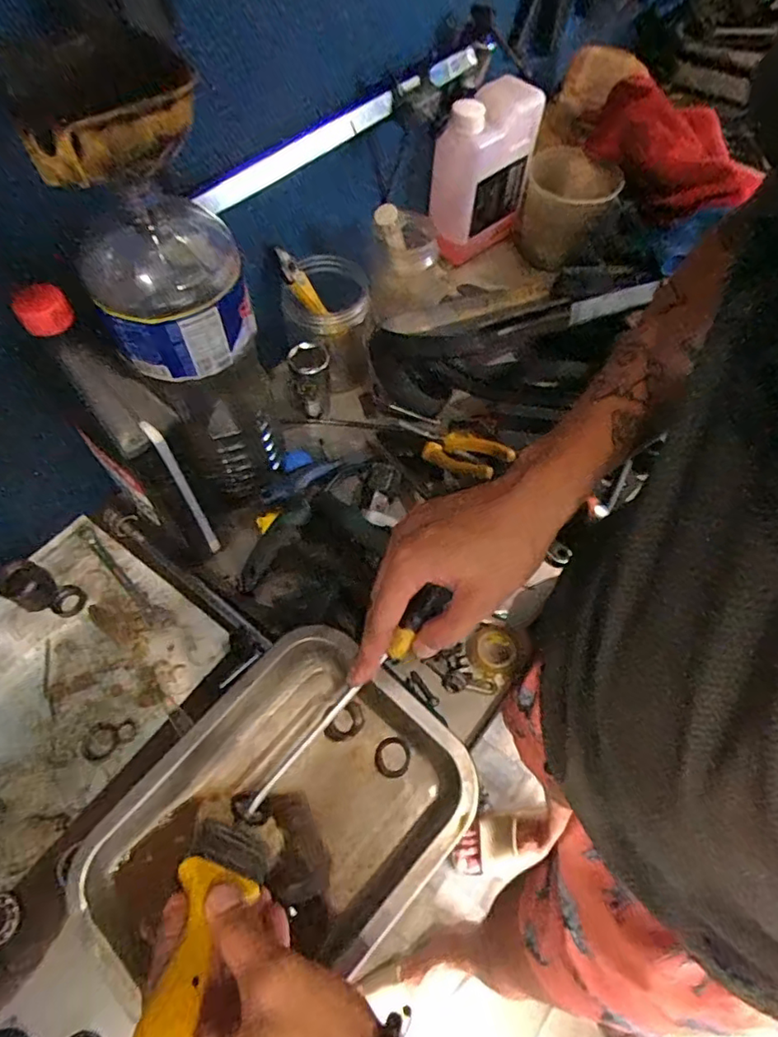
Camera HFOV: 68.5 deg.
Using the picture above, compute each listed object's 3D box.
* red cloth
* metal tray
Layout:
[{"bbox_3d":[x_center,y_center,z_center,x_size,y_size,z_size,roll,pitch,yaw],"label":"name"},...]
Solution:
[{"bbox_3d":[0.322,-0.425,0.668,0.210,0.091,0.089,37,67,20],"label":"red cloth"},{"bbox_3d":[-0.078,0.216,0.401,0.187,0.050,0.252,39,67,21],"label":"metal tray"}]

